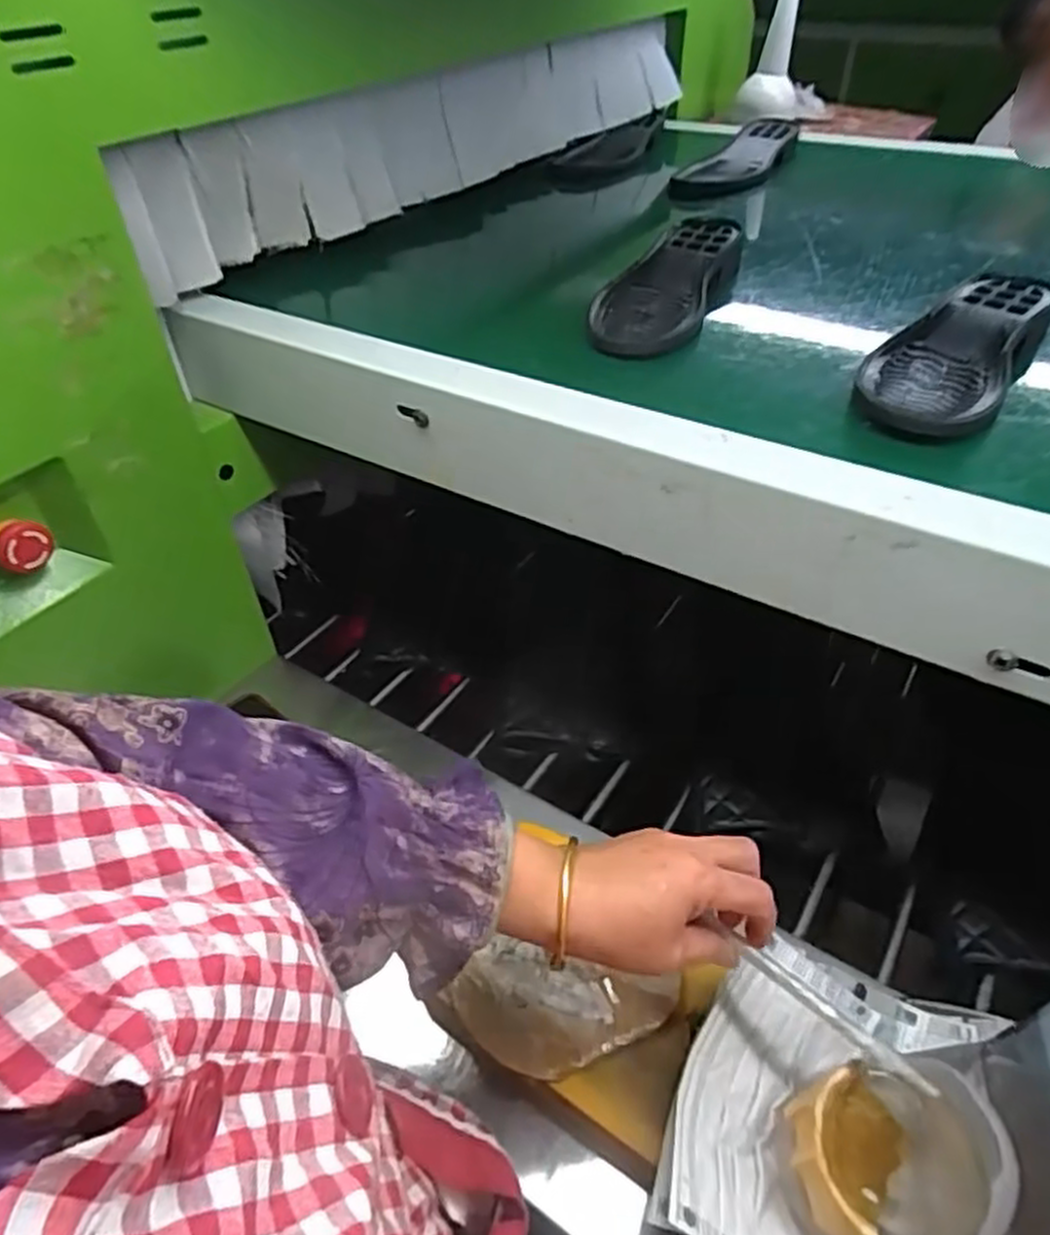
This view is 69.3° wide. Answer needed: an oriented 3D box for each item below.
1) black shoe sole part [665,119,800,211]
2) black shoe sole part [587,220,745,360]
[{"bbox_3d":[0.239,-0.513,0.854,0.075,0.044,0.223,25,49,25],"label":"black shoe sole part"},{"bbox_3d":[0.109,-0.258,0.584,0.082,0.029,0.215,18,47,19],"label":"black shoe sole part"}]

